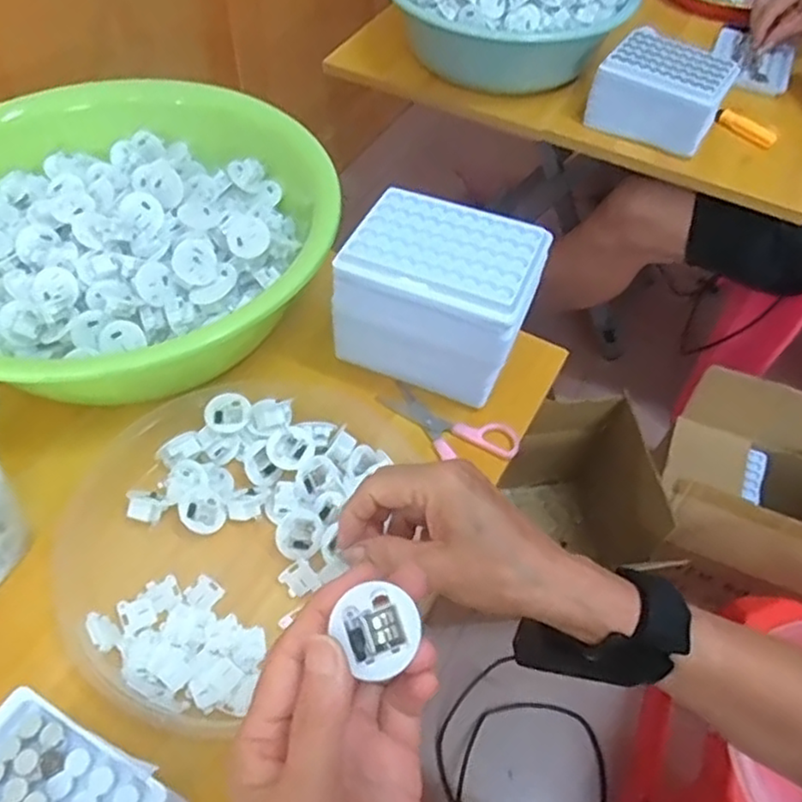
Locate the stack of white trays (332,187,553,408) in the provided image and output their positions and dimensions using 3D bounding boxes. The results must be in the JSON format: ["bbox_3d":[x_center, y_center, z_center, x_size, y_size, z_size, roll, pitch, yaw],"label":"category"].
[{"bbox_3d":[0.026,-0.074,0.506,0.134,0.115,0.088,20,55,10],"label":"stack of white trays"}]

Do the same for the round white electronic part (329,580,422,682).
[{"bbox_3d":[-0.007,0.081,0.243,0.026,0.006,0.028,47,73,-4],"label":"round white electronic part"}]

